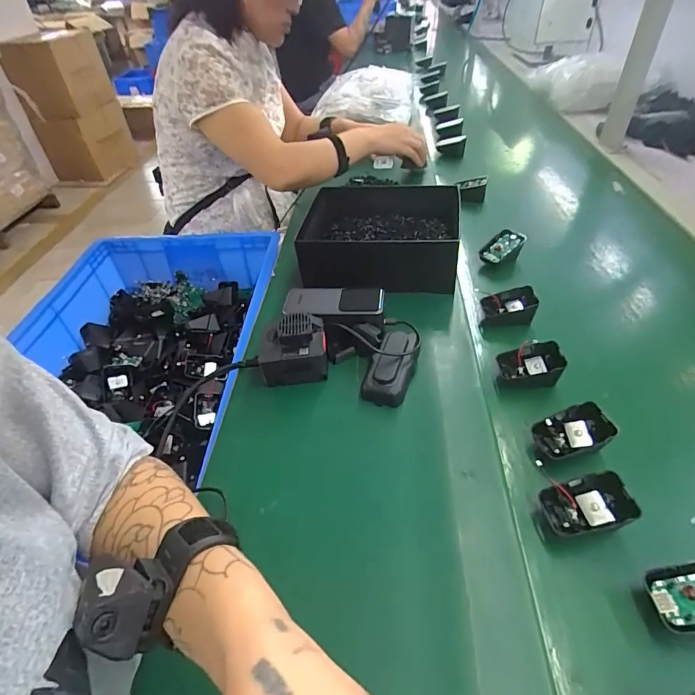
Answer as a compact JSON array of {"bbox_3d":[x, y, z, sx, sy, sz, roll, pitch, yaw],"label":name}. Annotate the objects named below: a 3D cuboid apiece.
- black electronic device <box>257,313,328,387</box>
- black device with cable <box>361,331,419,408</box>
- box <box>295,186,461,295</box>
[{"bbox_3d":[-0.067,0.001,0.508,0.079,0.055,0.069,-6,39,-2],"label":"black electronic device"},{"bbox_3d":[0.055,0.021,0.495,0.048,0.034,0.097,13,42,20],"label":"black device with cable"},{"bbox_3d":[0.049,-0.179,0.664,0.231,0.082,0.186,3,39,9],"label":"box"}]

